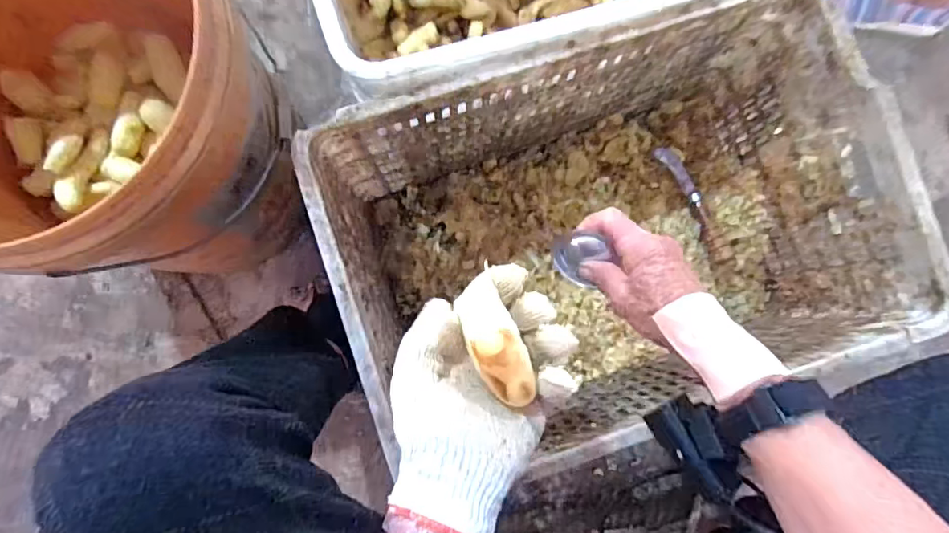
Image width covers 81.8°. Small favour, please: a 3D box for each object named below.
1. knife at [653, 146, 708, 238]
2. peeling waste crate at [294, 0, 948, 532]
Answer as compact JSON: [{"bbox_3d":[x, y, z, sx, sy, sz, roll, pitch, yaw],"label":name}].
[{"bbox_3d":[0.274,-0.099,0.709,0.023,0.015,0.137,-18,70,-4],"label":"knife"},{"bbox_3d":[0.130,-0.022,0.604,0.515,0.268,0.343,-17,85,-4],"label":"peeling waste crate"}]

